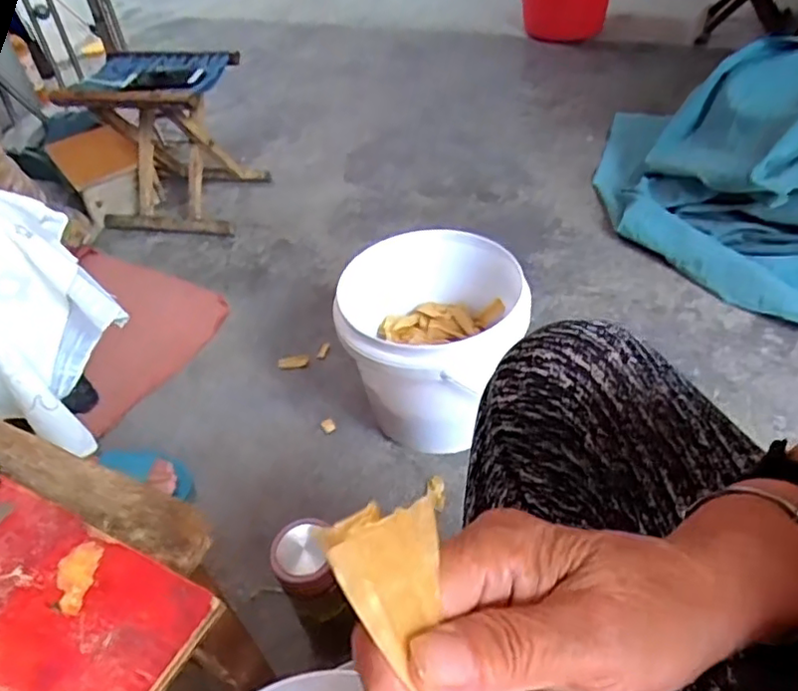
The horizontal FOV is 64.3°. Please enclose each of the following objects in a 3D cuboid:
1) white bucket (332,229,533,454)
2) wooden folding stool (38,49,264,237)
[{"bbox_3d":[0.049,0.001,0.904,0.249,0.219,0.254,-4,44,4],"label":"white bucket"},{"bbox_3d":[-0.492,-0.431,1.348,0.326,0.305,0.253,0,44,7],"label":"wooden folding stool"}]

